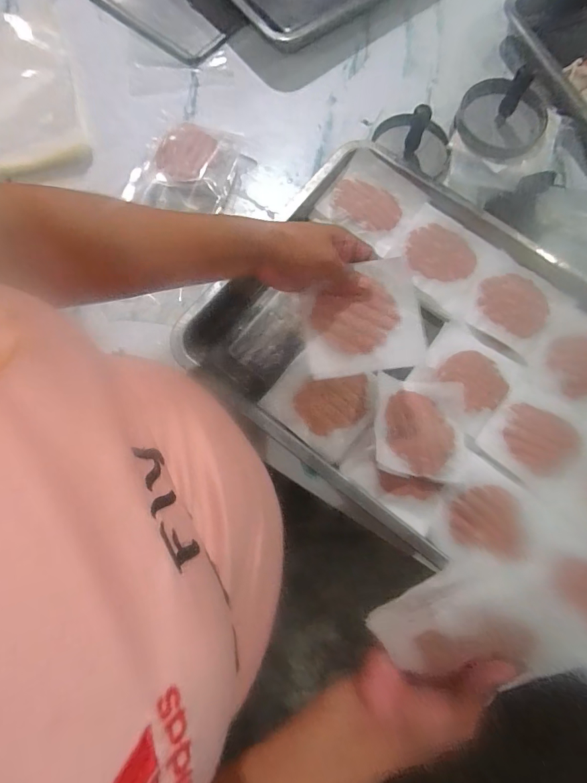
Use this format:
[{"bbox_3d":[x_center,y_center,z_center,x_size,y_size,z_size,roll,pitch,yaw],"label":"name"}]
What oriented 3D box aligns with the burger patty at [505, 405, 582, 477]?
[{"bbox_3d":[0.284,0.058,0.474,0.086,0.010,0.074,24,74,7],"label":"burger patty"}]

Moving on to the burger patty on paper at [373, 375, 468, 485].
[{"bbox_3d":[0.141,0.038,0.457,0.101,0.025,0.111,8,73,2],"label":"burger patty on paper"}]

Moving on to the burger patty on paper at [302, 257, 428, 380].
[{"bbox_3d":[0.070,-0.072,0.410,0.115,0.025,0.105,-6,73,-2],"label":"burger patty on paper"}]

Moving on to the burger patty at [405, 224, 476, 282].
[{"bbox_3d":[0.189,-0.178,0.529,0.086,0.009,0.080,9,73,2],"label":"burger patty"}]

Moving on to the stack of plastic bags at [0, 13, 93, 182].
[{"bbox_3d":[-0.393,-0.429,0.596,0.151,0.038,0.274,-17,74,-6],"label":"stack of plastic bags"}]

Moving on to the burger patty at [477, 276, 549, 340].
[{"bbox_3d":[0.271,-0.109,0.512,0.083,0.005,0.072,33,75,9],"label":"burger patty"}]

